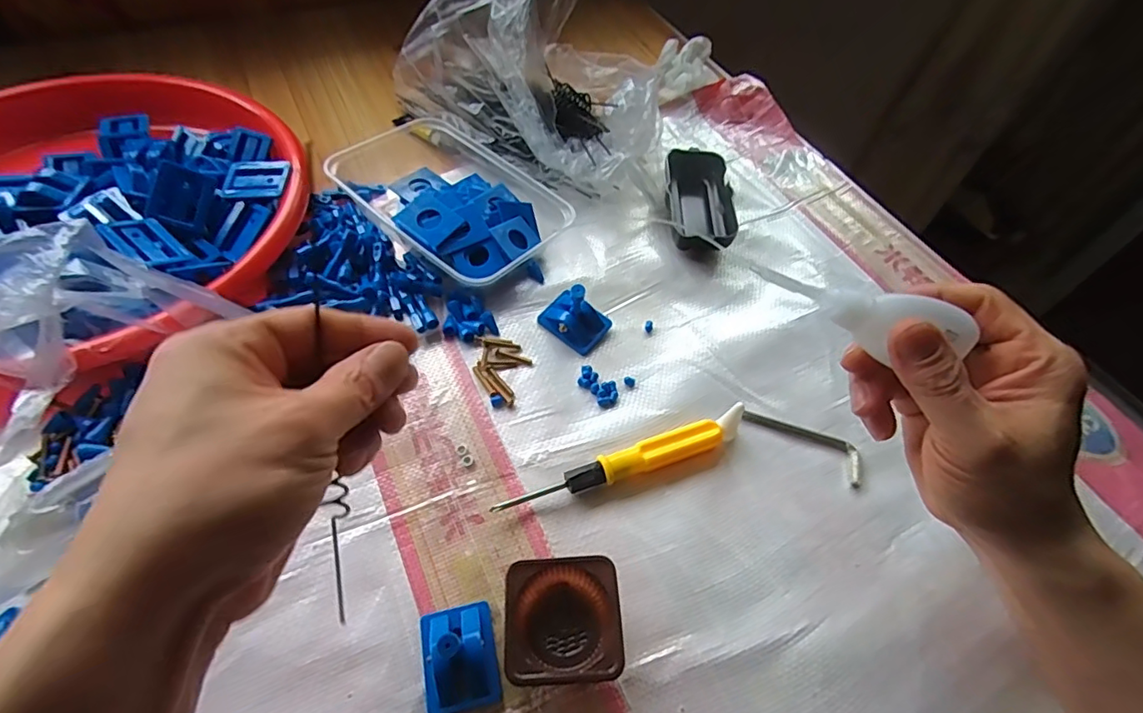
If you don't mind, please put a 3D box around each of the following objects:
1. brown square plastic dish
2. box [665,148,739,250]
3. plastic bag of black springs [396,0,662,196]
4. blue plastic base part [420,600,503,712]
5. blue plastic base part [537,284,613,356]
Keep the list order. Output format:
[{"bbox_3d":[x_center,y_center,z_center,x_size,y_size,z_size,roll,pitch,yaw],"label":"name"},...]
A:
[{"bbox_3d":[-0.005,0.128,0.268,0.054,0.028,0.056,-1,54,-6],"label":"brown square plastic dish"},{"bbox_3d":[0.105,-0.127,0.456,0.050,0.027,0.111,5,54,-1],"label":"box"},{"bbox_3d":[-0.014,-0.246,0.463,0.163,0.137,0.214,-38,65,-27],"label":"plastic bag of black springs"},{"bbox_3d":[-0.053,0.143,0.262,0.034,0.016,0.044,-9,56,-11],"label":"blue plastic base part"},{"bbox_3d":[0.002,-0.028,0.385,0.045,0.022,0.034,32,58,17],"label":"blue plastic base part"}]

